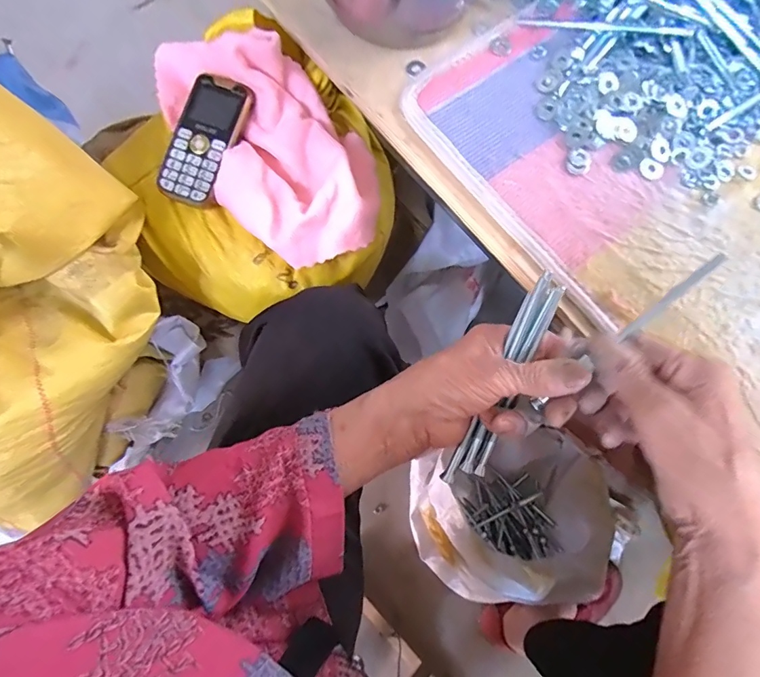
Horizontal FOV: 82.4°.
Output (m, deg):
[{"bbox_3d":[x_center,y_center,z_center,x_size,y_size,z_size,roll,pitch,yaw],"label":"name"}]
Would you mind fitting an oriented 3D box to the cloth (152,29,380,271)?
[{"bbox_3d":[-0.099,-0.194,0.424,0.155,0.079,0.245,-32,77,-8],"label":"cloth"}]

